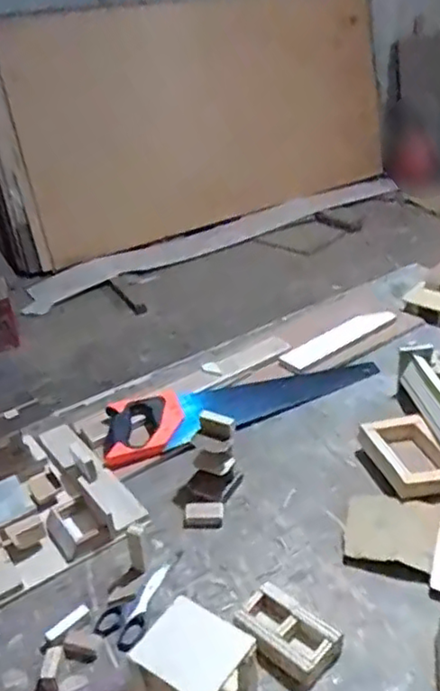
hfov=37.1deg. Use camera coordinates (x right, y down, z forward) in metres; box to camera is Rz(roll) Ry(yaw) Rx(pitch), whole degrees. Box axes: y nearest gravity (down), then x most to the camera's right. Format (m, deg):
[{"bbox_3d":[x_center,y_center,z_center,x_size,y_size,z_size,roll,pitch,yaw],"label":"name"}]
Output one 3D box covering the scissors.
[{"bbox_3d":[-0.097,0.314,0.832,0.056,0.006,0.147,12,36,25],"label":"scissors"}]

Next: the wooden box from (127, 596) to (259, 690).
[{"bbox_3d":[-0.022,0.344,0.656,0.099,0.137,0.086,17,38,31],"label":"wooden box"}]

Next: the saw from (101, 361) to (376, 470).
[{"bbox_3d":[0.039,0.085,1.151,0.523,0.041,0.130,-18,34,-19],"label":"saw"}]

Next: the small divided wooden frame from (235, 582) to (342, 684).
[{"bbox_3d":[0.077,0.334,0.760,0.117,0.033,0.069,23,41,36],"label":"small divided wooden frame"}]

